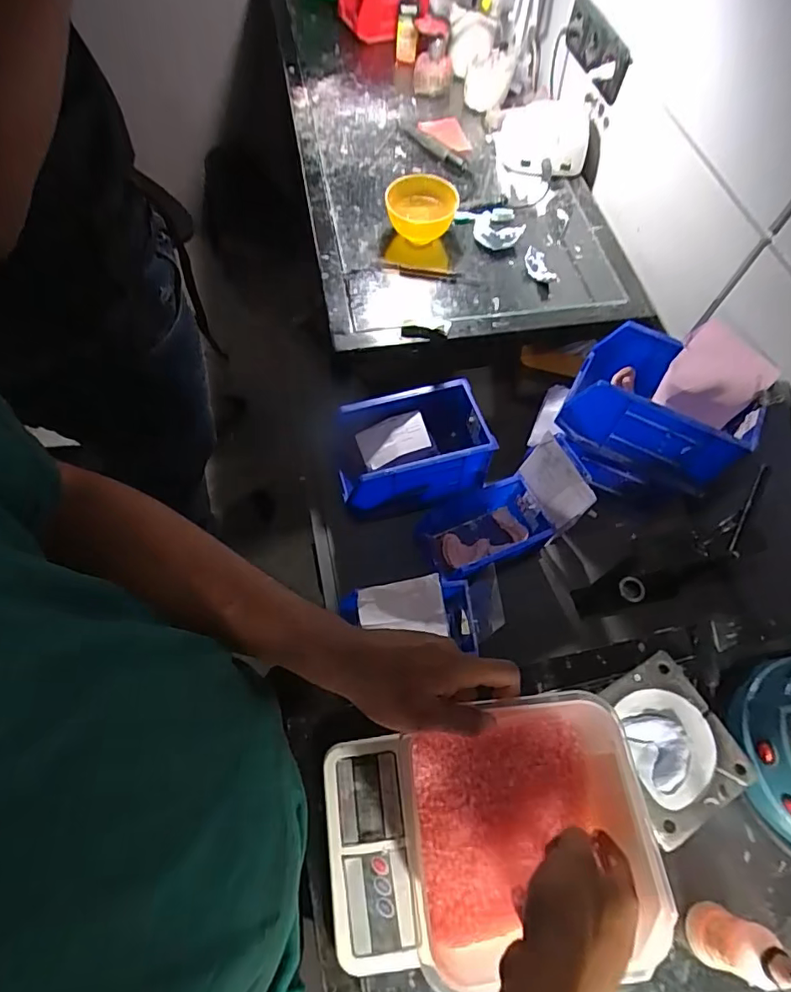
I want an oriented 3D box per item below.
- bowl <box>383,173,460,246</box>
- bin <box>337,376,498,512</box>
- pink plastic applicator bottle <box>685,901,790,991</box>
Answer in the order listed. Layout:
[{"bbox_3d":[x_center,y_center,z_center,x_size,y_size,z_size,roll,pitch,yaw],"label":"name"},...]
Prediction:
[{"bbox_3d":[0.041,-0.451,0.841,0.107,0.068,0.100,1,63,-2],"label":"bowl"},{"bbox_3d":[0.022,-0.070,0.801,0.216,0.120,0.144,-11,64,-8],"label":"bin"},{"bbox_3d":[0.273,0.351,0.404,0.039,0.128,0.045,25,65,10],"label":"pink plastic applicator bottle"}]

